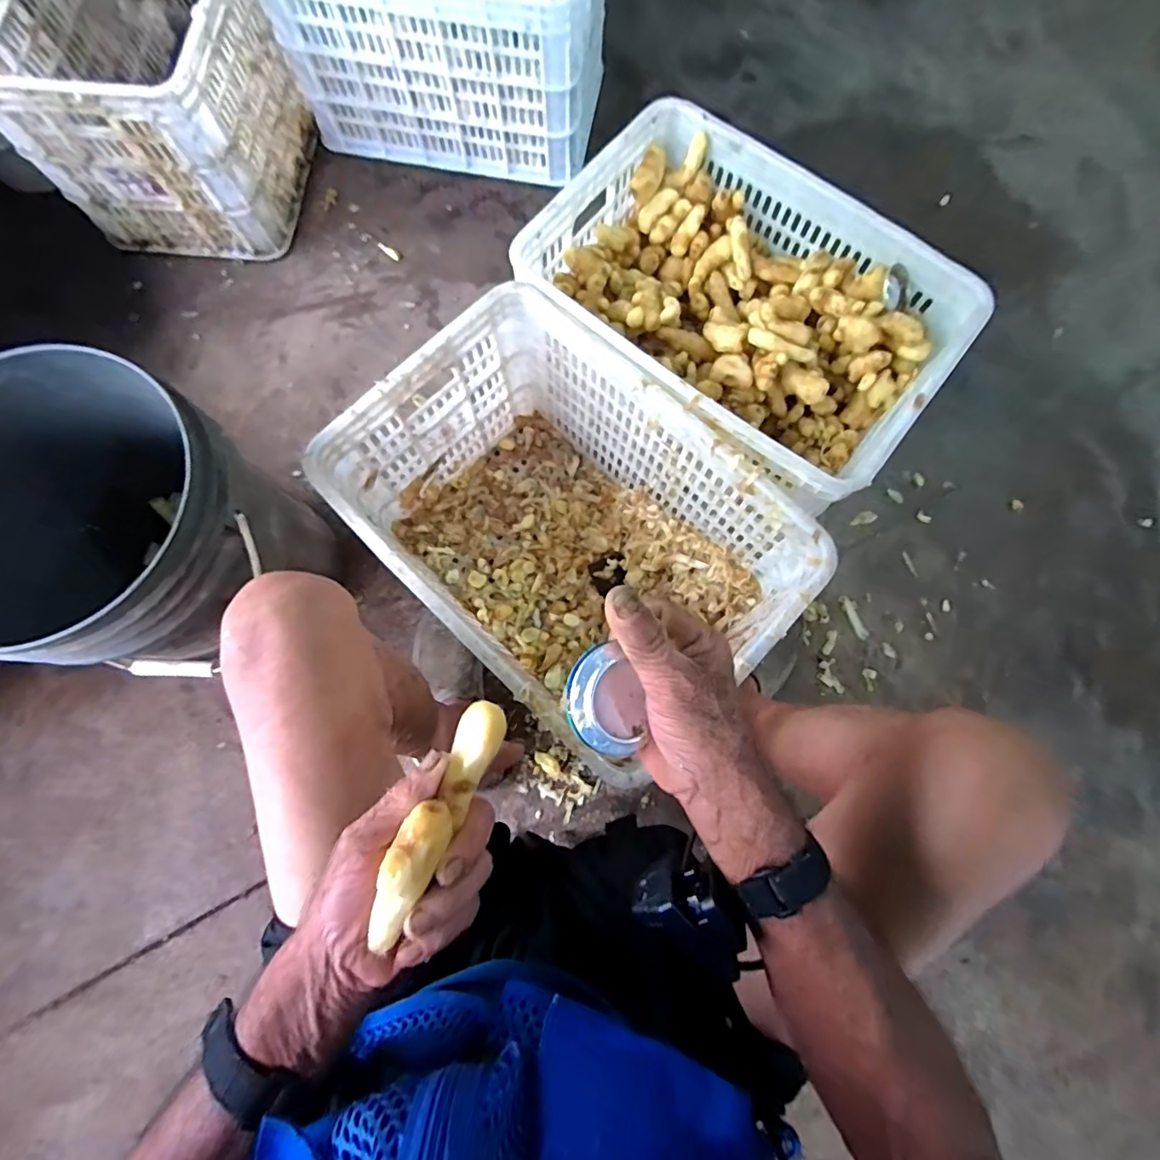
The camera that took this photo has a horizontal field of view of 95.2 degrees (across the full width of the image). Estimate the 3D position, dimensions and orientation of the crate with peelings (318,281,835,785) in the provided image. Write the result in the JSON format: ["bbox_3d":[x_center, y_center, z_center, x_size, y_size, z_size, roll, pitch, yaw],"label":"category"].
[{"bbox_3d":[-0.011,-0.057,0.724,0.359,0.300,0.507,-44,82,-10],"label":"crate with peelings"}]

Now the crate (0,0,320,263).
[{"bbox_3d":[-0.707,-0.903,0.920,0.367,0.278,0.541,7,77,1],"label":"crate"}]

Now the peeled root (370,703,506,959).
[{"bbox_3d":[-0.082,0.135,0.309,0.027,0.026,0.133,23,58,4],"label":"peeled root"}]

